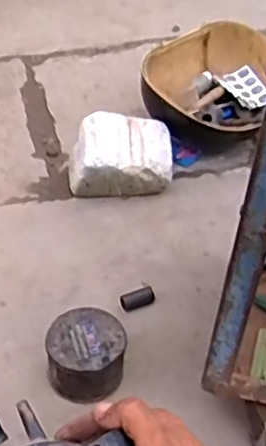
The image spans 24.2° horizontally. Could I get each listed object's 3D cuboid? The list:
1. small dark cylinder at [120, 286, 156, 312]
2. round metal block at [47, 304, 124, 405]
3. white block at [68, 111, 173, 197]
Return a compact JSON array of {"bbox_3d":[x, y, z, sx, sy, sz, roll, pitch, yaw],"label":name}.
[{"bbox_3d":[0.009,0.140,1.158,0.064,0.022,0.027,-19,48,-21],"label":"small dark cylinder"},{"bbox_3d":[-0.075,0.215,1.004,0.120,0.080,0.129,1,44,-1],"label":"round metal block"},{"bbox_3d":[-0.028,-0.145,1.380,0.227,0.139,0.143,-4,44,-7],"label":"white block"}]

